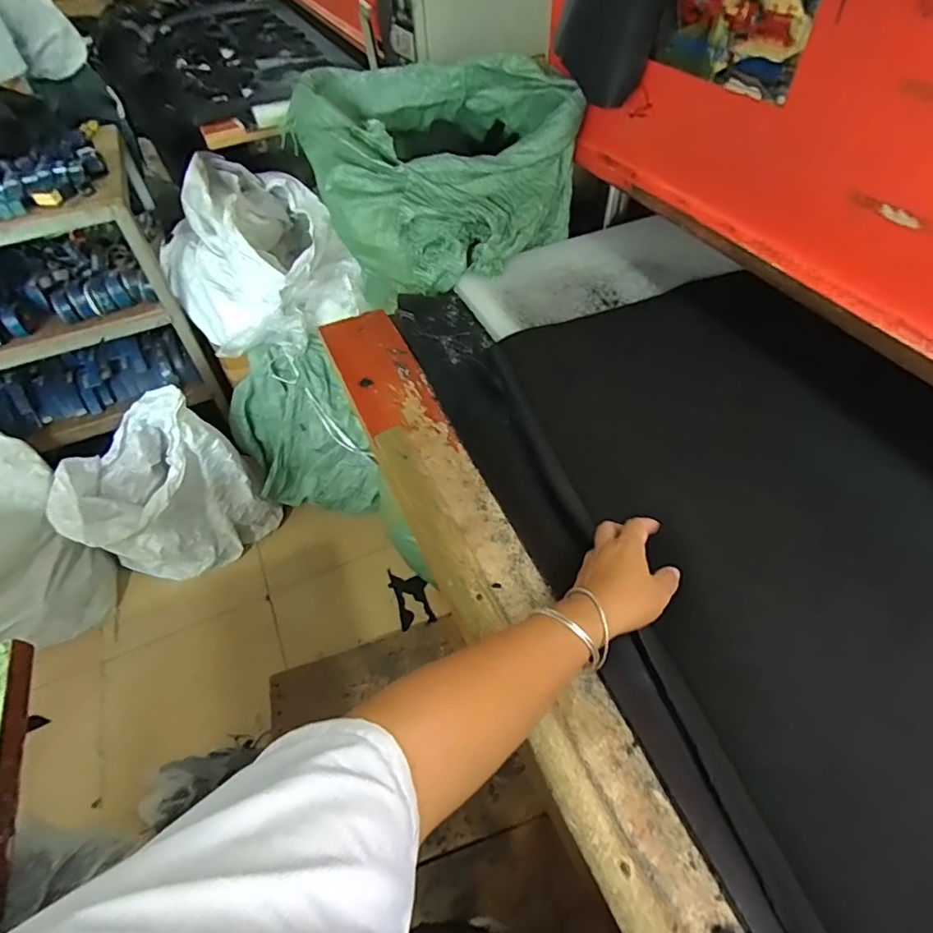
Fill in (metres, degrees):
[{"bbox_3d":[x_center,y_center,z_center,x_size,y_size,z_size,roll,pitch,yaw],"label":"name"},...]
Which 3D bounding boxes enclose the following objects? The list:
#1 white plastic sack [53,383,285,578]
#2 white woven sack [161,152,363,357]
[{"bbox_3d":[-0.902,0.080,1.568,0.251,0.558,0.480,34,60,27],"label":"white plastic sack"},{"bbox_3d":[-0.633,-0.630,1.547,0.471,0.343,0.566,-26,54,-18],"label":"white woven sack"}]

